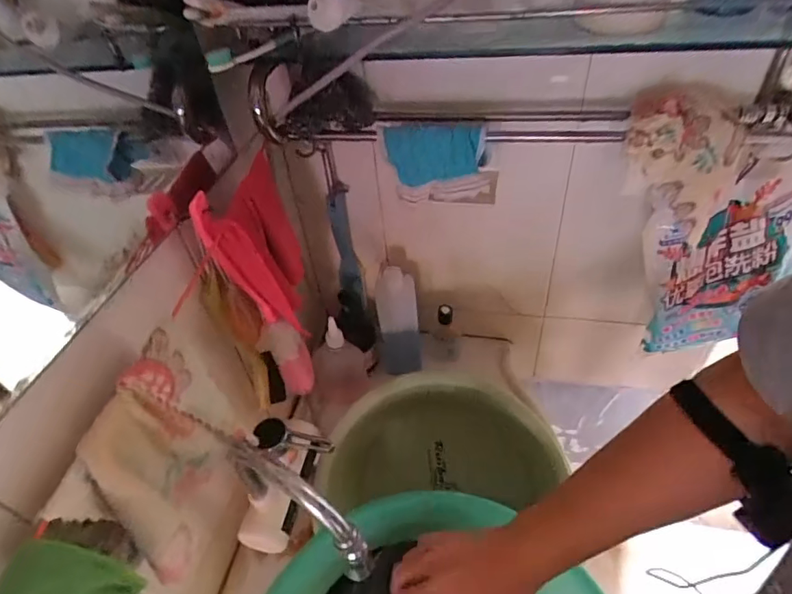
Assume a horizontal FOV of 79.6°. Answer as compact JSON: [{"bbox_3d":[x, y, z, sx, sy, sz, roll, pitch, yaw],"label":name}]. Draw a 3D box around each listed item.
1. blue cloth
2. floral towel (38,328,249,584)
[{"bbox_3d":[0.038,-0.150,0.499,0.096,0.060,0.013,-3,28,-4],"label":"blue cloth"},{"bbox_3d":[-0.174,0.134,0.380,0.048,0.160,0.135,3,44,11],"label":"floral towel"}]

